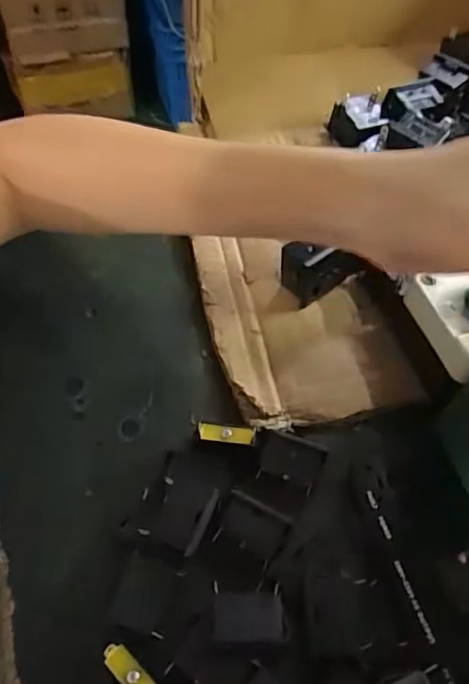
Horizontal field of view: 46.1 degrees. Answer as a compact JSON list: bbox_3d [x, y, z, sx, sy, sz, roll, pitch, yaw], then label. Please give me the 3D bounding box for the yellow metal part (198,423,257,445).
[{"bbox_3d":[-0.004,0.049,0.294,0.029,0.004,0.009,8,66,-7],"label":"yellow metal part"}]

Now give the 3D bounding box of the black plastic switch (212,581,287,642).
[{"bbox_3d":[0.007,0.123,0.248,0.032,0.018,0.023,-1,56,0],"label":"black plastic switch"}]

